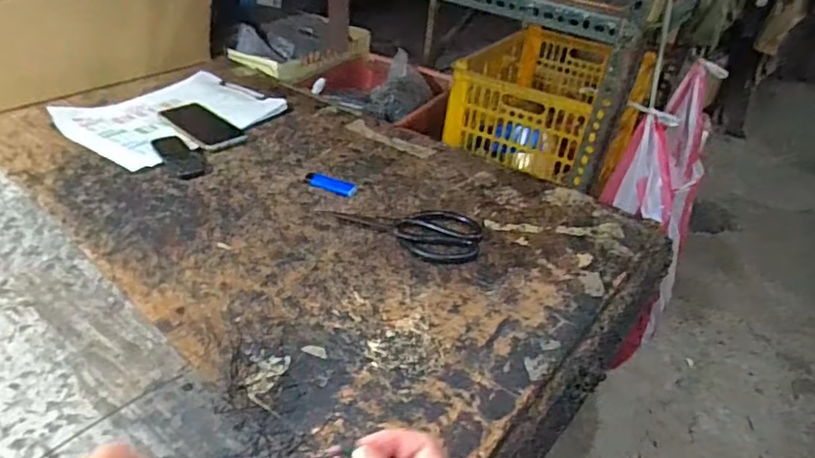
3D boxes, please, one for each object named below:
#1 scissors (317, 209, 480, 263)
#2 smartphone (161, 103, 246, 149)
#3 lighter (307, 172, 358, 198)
[{"bbox_3d":[-0.008,-0.009,0.748,0.215,0.021,0.084,19,37,18],"label":"scissors"},{"bbox_3d":[-0.340,-0.173,0.957,0.156,0.010,0.077,29,41,30],"label":"smartphone"},{"bbox_3d":[-0.112,-0.067,0.844,0.085,0.012,0.027,20,37,20],"label":"lighter"}]

